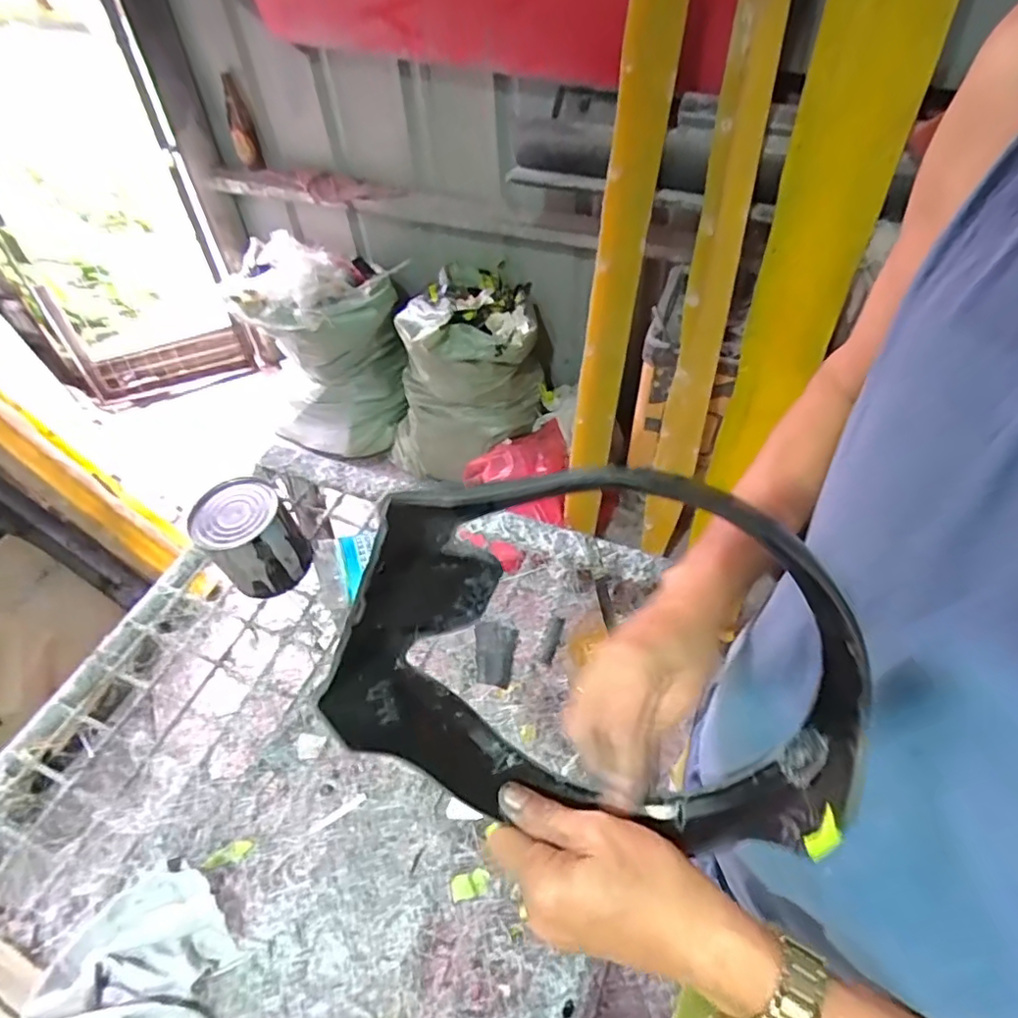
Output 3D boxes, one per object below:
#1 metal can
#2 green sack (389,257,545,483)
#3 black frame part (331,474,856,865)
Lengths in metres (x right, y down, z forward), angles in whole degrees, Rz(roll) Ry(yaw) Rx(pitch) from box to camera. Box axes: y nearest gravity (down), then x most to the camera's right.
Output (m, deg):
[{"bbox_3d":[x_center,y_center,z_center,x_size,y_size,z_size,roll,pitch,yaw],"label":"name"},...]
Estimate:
[{"bbox_3d":[-0.300,0.037,0.694,0.101,0.117,0.093,-1,47,1],"label":"metal can"},{"bbox_3d":[-0.144,-0.388,1.784,0.471,0.526,0.353,-7,47,-4],"label":"green sack"},{"bbox_3d":[0.045,0.078,0.286,0.252,0.199,0.102,7,46,10],"label":"black frame part"}]

